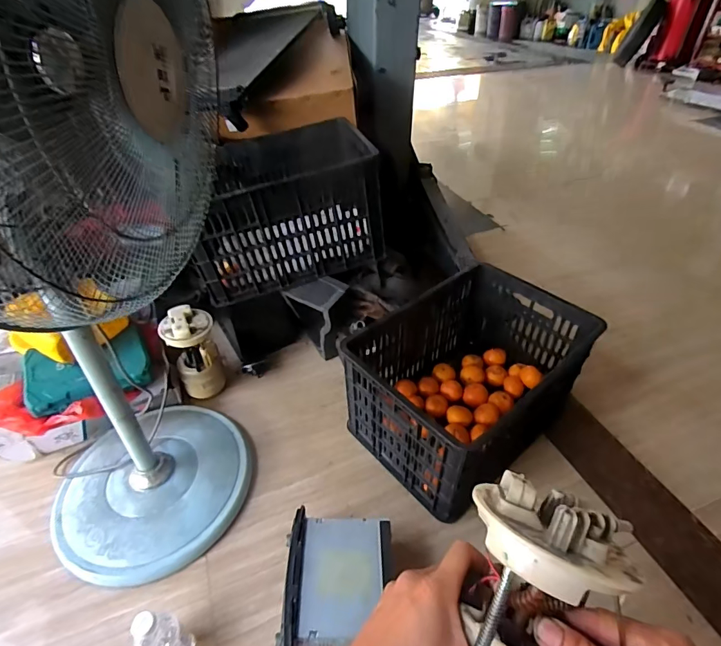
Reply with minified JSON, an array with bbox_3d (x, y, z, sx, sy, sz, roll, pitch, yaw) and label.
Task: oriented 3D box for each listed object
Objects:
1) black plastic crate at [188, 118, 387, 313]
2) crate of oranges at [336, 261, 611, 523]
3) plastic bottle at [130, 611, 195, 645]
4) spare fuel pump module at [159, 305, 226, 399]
[{"bbox_3d":[-0.214,-0.315,1.109,0.449,0.285,0.340,-11,42,-12],"label":"black plastic crate"},{"bbox_3d":[0.247,0.124,0.969,0.488,0.268,0.352,-30,49,-29],"label":"crate of oranges"},{"bbox_3d":[-0.307,0.490,0.642,0.064,0.154,0.053,12,42,15],"label":"plastic bottle"},{"bbox_3d":[-0.417,0.074,1.058,0.111,0.226,0.111,-22,45,-22],"label":"spare fuel pump module"}]

